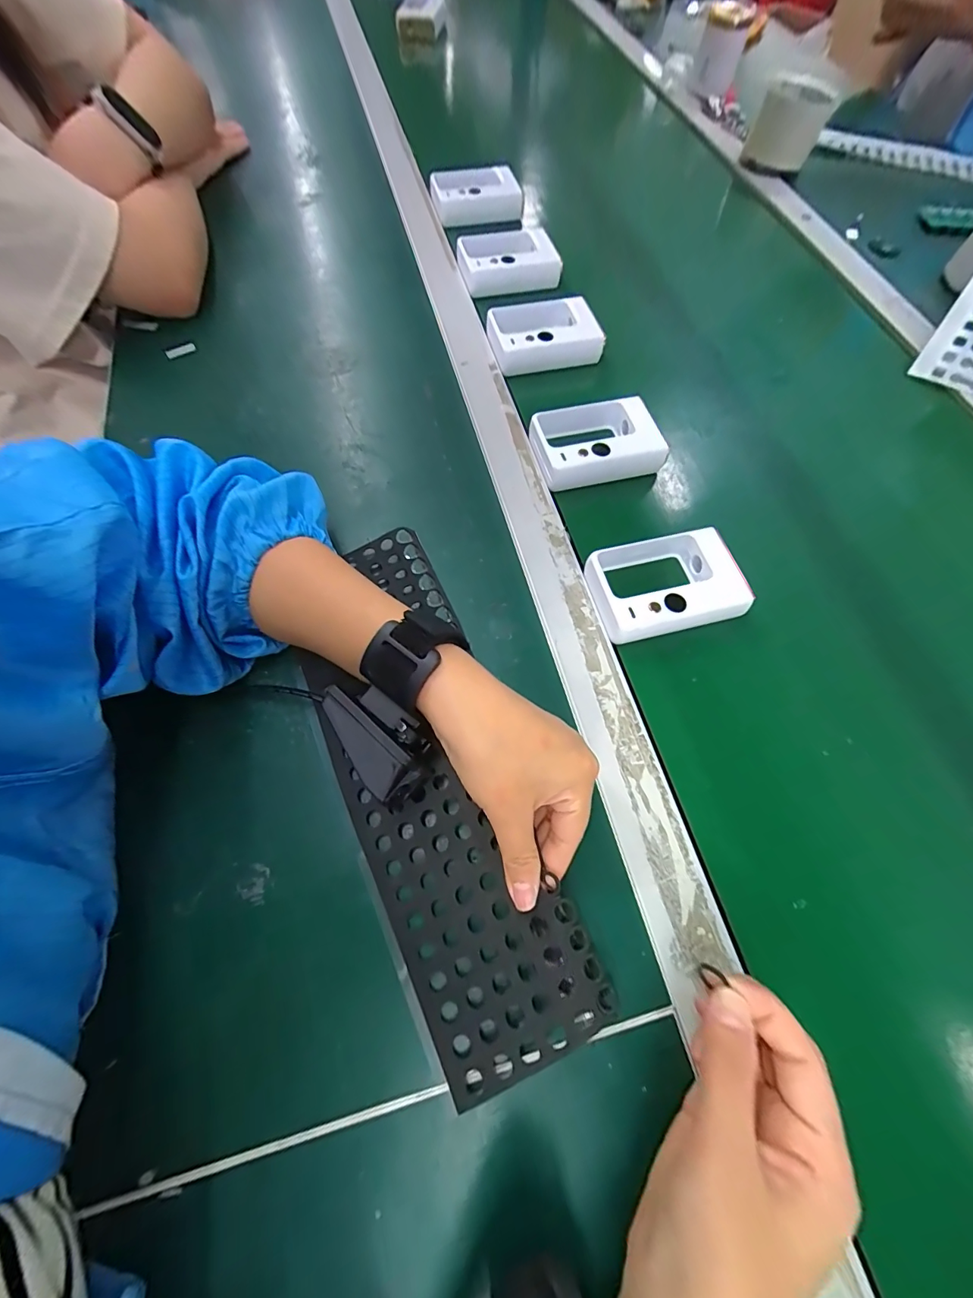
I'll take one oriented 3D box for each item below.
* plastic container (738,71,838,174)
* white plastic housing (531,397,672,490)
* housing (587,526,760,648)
[{"bbox_3d":[0.359,-0.628,0.529,0.078,0.052,0.068,21,68,9],"label":"plastic container"},{"bbox_3d":[0.086,-0.171,0.357,0.093,0.026,0.070,-10,68,-7],"label":"white plastic housing"},{"bbox_3d":[0.120,-0.044,0.303,0.095,0.025,0.067,-13,69,-8],"label":"housing"}]

